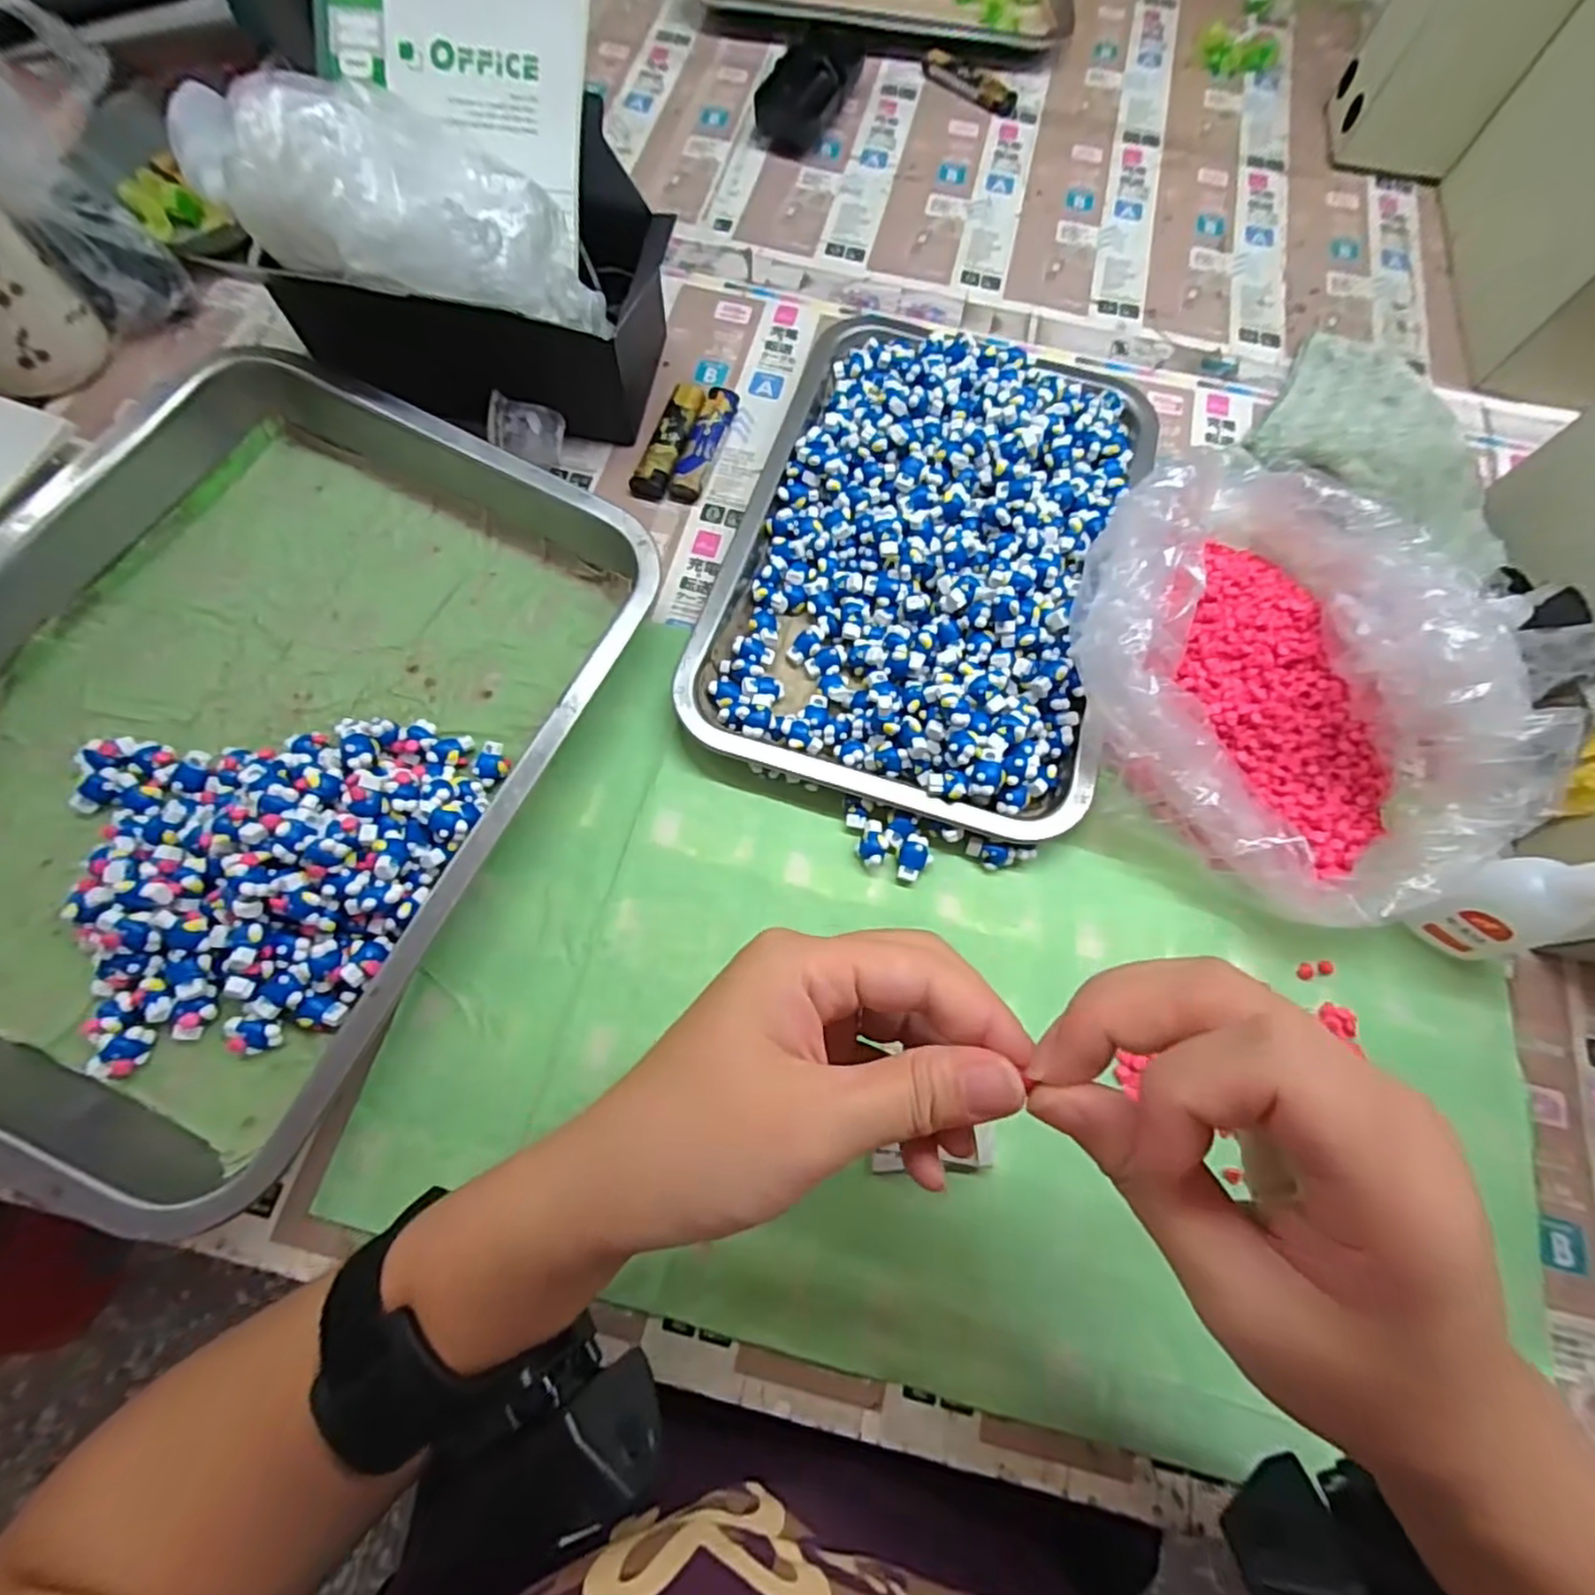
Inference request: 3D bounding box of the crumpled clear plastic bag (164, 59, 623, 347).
[{"bbox_3d":[-0.176,-0.274,0.332,0.171,0.061,0.071,8,69,-20],"label":"crumpled clear plastic bag"}]

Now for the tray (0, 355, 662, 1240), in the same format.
[{"bbox_3d":[-0.260,-0.023,0.316,0.277,0.048,0.370,25,71,6],"label":"tray"}]

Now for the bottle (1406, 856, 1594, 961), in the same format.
[{"bbox_3d":[0.316,0.046,0.300,0.051,0.080,0.038,-8,71,-6],"label":"bottle"}]

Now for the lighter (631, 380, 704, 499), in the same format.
[{"bbox_3d":[-0.075,-0.213,0.417,0.023,0.010,0.082,18,70,4],"label":"lighter"}]

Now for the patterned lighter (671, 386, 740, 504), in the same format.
[{"bbox_3d":[-0.055,-0.211,0.416,0.018,0.012,0.082,16,70,3],"label":"patterned lighter"}]

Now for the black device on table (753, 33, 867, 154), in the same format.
[{"bbox_3d":[0.011,-0.524,0.518,0.059,0.034,0.100,15,70,3],"label":"black device on table"}]

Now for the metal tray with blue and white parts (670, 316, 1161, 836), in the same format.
[{"bbox_3d":[0.074,-0.141,0.381,0.205,0.041,0.304,17,70,4],"label":"metal tray with blue and white parts"}]

